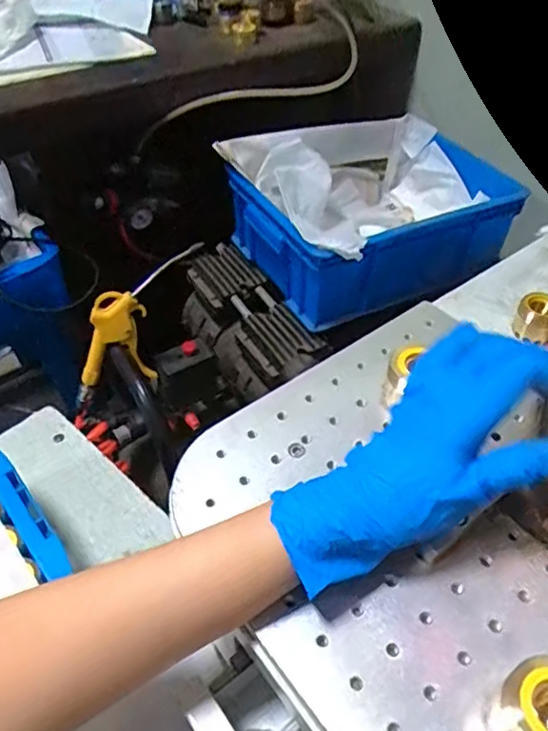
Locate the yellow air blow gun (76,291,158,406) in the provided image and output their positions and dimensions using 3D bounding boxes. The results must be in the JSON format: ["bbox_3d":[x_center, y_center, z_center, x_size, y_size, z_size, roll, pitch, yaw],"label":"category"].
[{"bbox_3d":[-0.201,-0.014,0.769,0.097,0.183,0.043,0,39,-40],"label":"yellow air blow gun"}]

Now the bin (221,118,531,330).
[{"bbox_3d":[0.135,-0.229,0.837,0.353,0.135,0.281,-24,51,-22],"label":"bin"}]

